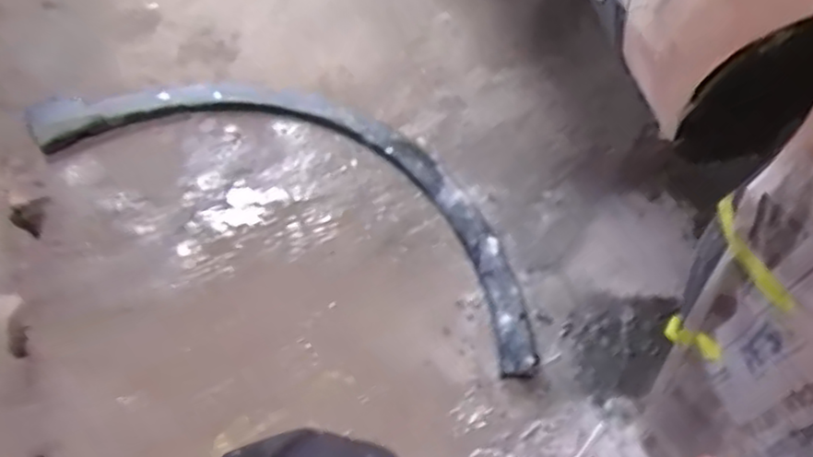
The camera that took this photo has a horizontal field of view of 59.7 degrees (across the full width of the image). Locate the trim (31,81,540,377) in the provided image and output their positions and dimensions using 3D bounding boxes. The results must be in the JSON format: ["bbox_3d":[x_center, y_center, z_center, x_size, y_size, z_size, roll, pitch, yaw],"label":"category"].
[{"bbox_3d":[-0.160,-0.080,1.043,0.833,0.055,0.264,24,64,14],"label":"trim"}]

